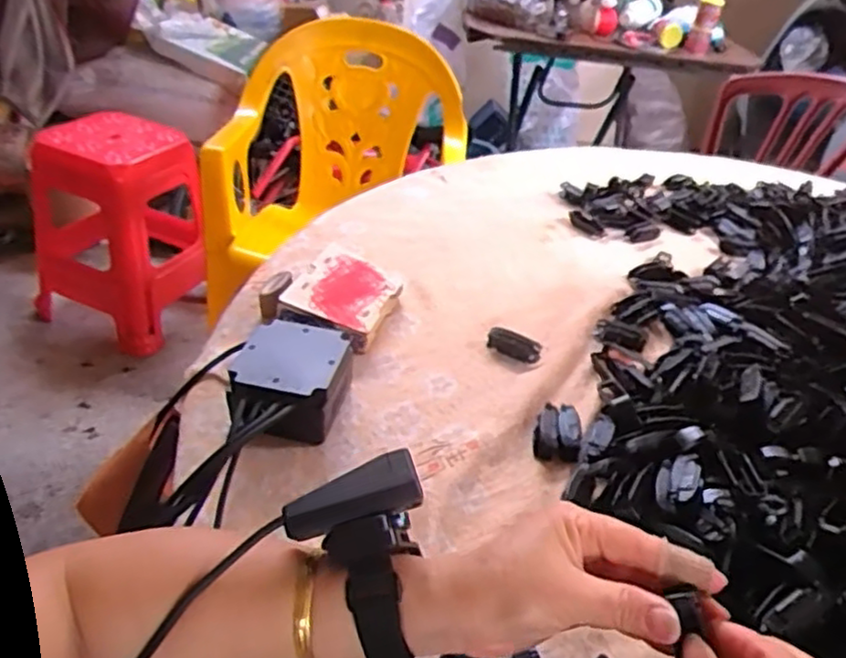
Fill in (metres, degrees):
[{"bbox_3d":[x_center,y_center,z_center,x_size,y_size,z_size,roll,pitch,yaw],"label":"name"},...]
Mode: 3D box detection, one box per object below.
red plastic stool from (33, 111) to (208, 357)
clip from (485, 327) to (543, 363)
[{"bbox_3d":[-0.780,-0.266,1.769,0.367,0.481,0.413,28,42,27],"label":"red plastic stool"},{"bbox_3d":[0.082,0.014,0.610,0.049,0.013,0.020,15,37,13],"label":"clip"}]

